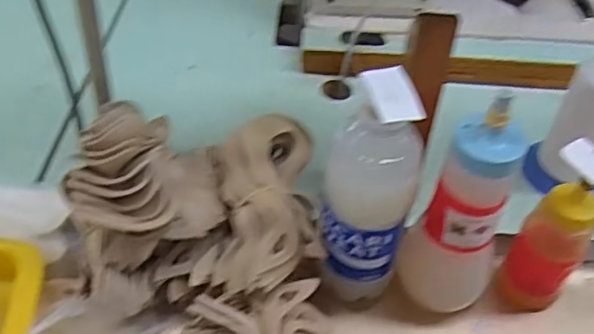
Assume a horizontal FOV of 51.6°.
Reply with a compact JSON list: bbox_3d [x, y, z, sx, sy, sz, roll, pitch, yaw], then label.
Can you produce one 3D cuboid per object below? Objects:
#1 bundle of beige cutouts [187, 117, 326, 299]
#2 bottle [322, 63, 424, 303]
[{"bbox_3d":[-0.025,0.030,0.464,0.083,0.060,0.128,10,68,-22],"label":"bundle of beige cutouts"},{"bbox_3d":[0.050,0.028,0.443,0.062,0.204,0.059,10,48,6],"label":"bottle"}]

